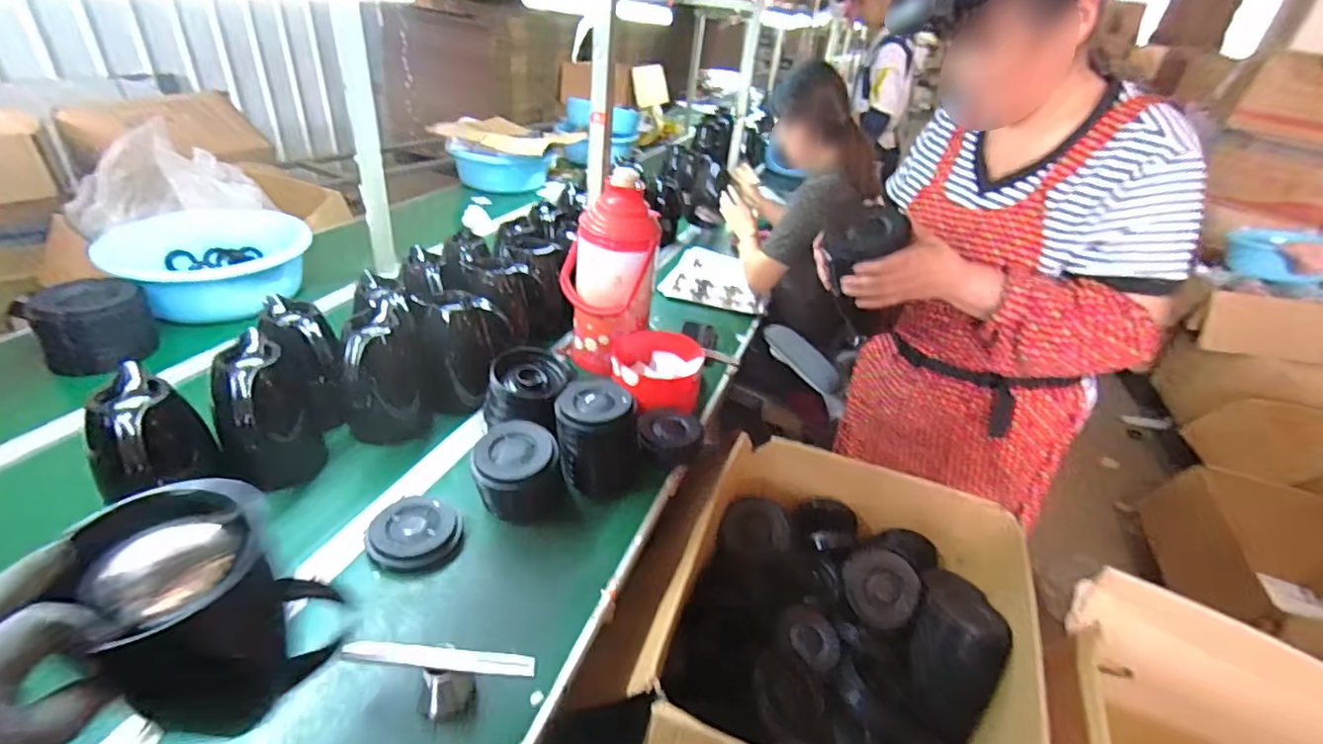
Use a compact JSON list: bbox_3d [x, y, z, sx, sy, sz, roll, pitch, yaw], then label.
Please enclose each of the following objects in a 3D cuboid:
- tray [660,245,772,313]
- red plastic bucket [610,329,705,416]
[{"bbox_3d":[0.167,-0.265,1.669,0.284,0.035,0.341,11,33,9],"label":"tray"},{"bbox_3d":[-0.010,0.002,1.142,0.172,0.113,0.155,4,32,-4],"label":"red plastic bucket"}]

